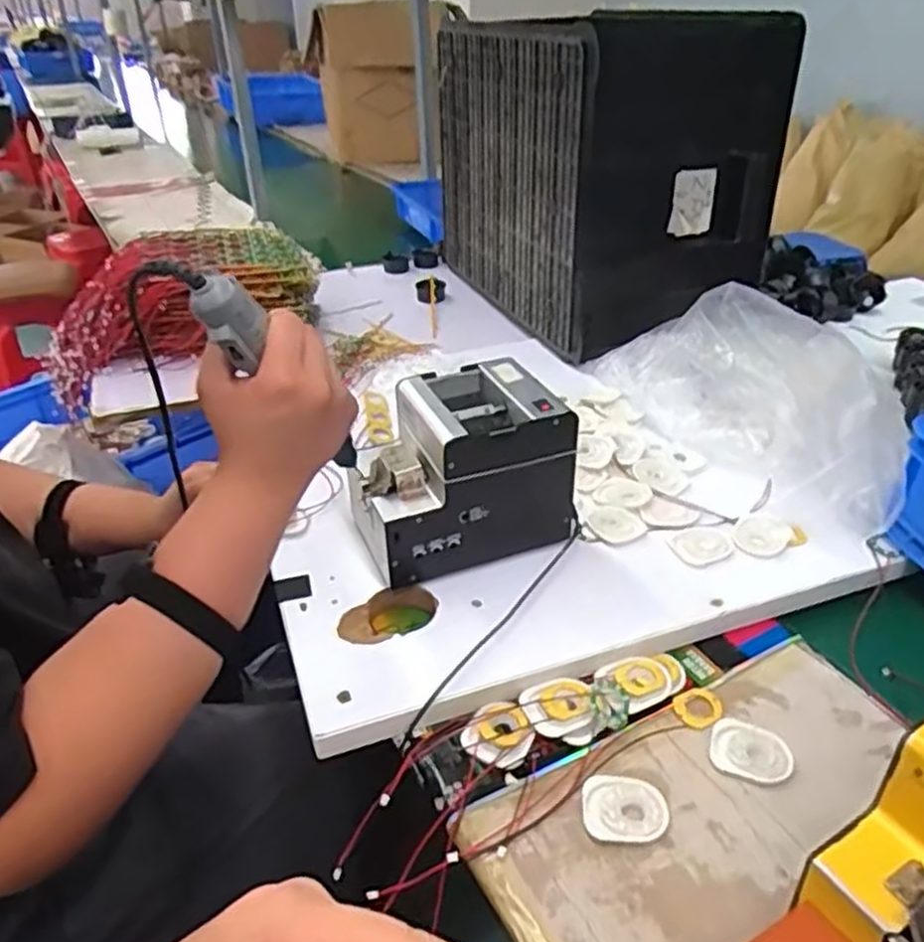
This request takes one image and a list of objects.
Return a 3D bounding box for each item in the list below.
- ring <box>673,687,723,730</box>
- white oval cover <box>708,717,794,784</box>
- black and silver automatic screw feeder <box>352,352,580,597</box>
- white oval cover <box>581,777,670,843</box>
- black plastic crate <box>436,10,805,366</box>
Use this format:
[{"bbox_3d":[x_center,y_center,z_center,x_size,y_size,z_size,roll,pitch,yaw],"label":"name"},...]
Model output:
[{"bbox_3d":[0.190,0.188,0.609,0.041,0.004,0.033,-20,38,-27],"label":"ring"},{"bbox_3d":[0.216,0.208,0.571,0.058,0.004,0.048,9,34,15],"label":"white oval cover"},{"bbox_3d":[-0.005,-0.003,0.718,0.183,0.141,0.134,-13,35,-17],"label":"black and silver automatic screw feeder"},{"bbox_3d":[0.114,0.236,0.534,0.058,0.004,0.047,2,33,4],"label":"white oval cover"},{"bbox_3d":[0.190,-0.450,1.164,0.305,0.400,0.509,-11,34,-14],"label":"black plastic crate"}]

